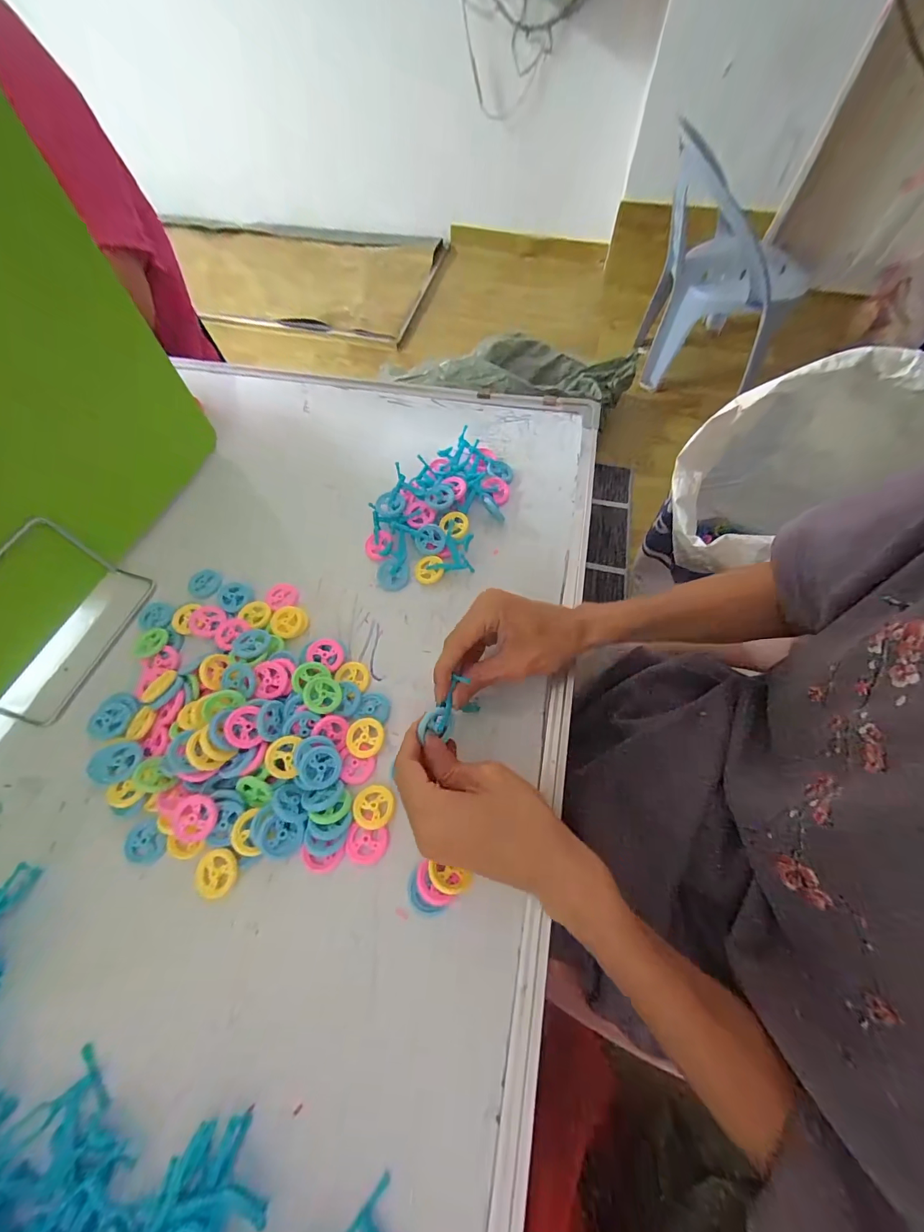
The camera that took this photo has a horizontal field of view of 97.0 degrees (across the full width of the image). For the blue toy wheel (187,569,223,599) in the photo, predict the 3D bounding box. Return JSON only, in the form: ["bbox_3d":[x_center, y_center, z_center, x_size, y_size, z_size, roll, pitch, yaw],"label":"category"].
[{"bbox_3d":[-0.250,-0.032,0.397,0.026,0.012,0.031,38,70,18],"label":"blue toy wheel"}]

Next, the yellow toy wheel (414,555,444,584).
[{"bbox_3d":[-0.032,-0.044,0.391,0.029,0.006,0.029,-5,75,17],"label":"yellow toy wheel"}]

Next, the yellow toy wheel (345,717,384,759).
[{"bbox_3d":[-0.075,0.095,0.320,0.028,0.007,0.030,-1,63,1],"label":"yellow toy wheel"}]

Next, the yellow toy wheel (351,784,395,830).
[{"bbox_3d":[-0.064,0.137,0.296,0.030,0.004,0.028,-1,63,1],"label":"yellow toy wheel"}]

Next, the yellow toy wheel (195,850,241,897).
[{"bbox_3d":[-0.167,0.174,0.278,0.029,0.006,0.027,-1,63,1],"label":"yellow toy wheel"}]

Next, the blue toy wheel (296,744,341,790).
[{"bbox_3d":[-0.104,0.111,0.299,0.030,0.004,0.030,8,70,-22],"label":"blue toy wheel"}]

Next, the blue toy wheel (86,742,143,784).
[{"bbox_3d":[-0.257,0.109,0.304,0.031,0.009,0.031,9,56,-10],"label":"blue toy wheel"}]

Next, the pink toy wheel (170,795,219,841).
[{"bbox_3d":[-0.185,0.139,0.282,0.029,0.005,0.029,2,75,-9],"label":"pink toy wheel"}]

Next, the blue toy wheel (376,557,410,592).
[{"bbox_3d":[-0.066,-0.039,0.389,0.030,0.007,0.029,1,78,-3],"label":"blue toy wheel"}]

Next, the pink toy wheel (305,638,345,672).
[{"bbox_3d":[-0.115,0.032,0.349,0.030,0.005,0.026,24,56,-12],"label":"pink toy wheel"}]

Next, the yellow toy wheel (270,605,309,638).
[{"bbox_3d":[-0.156,0.005,0.367,0.034,0.007,0.030,-1,63,1],"label":"yellow toy wheel"}]

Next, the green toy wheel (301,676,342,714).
[{"bbox_3d":[-0.110,0.062,0.323,0.029,0.005,0.030,9,59,-16],"label":"green toy wheel"}]

